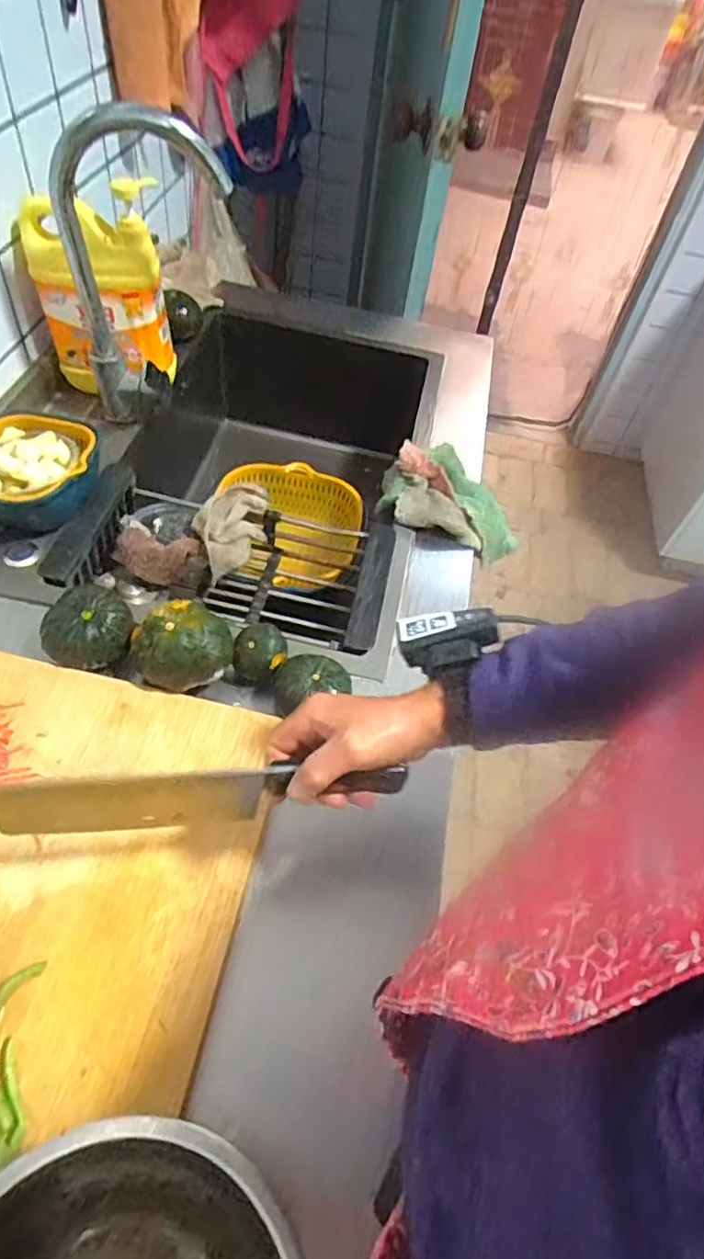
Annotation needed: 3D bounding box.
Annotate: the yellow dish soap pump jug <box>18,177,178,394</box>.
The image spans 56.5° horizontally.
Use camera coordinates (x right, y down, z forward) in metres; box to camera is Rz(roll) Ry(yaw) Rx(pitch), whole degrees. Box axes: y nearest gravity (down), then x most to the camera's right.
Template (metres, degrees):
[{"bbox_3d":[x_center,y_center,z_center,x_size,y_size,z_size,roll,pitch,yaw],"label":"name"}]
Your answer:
[{"bbox_3d":[-0.307,-0.408,0.791,0.150,0.218,0.082,8,56,2],"label":"yellow dish soap pump jug"}]

